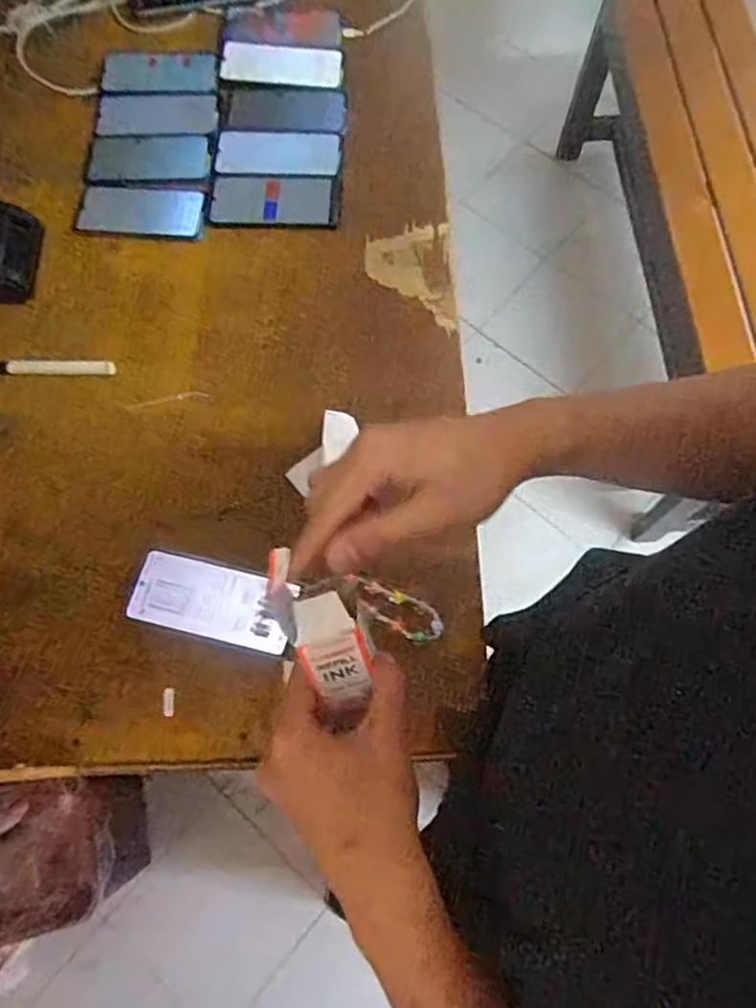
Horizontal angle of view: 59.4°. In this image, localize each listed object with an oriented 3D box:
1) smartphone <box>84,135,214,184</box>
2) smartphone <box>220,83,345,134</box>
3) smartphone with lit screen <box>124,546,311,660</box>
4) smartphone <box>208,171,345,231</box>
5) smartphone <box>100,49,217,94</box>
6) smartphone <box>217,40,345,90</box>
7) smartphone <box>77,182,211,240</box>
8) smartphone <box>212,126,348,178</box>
[{"bbox_3d":[-0.297,-0.453,0.867,0.161,0.013,0.086,3,71,2],"label":"smartphone"},{"bbox_3d":[-0.126,-0.532,0.889,0.167,0.011,0.082,3,71,2],"label":"smartphone"},{"bbox_3d":[-0.158,0.097,0.652,0.163,0.007,0.072,14,70,3],"label":"smartphone with lit screen"},{"bbox_3d":[-0.132,-0.383,0.838,0.162,0.010,0.086,1,71,1],"label":"smartphone"},{"bbox_3d":[-0.304,-0.603,0.921,0.166,0.010,0.079,6,71,3],"label":"smartphone"},{"bbox_3d":[-0.135,-0.610,0.914,0.172,0.007,0.081,2,71,2],"label":"smartphone"},{"bbox_3d":[-0.297,-0.371,0.835,0.158,0.007,0.079,5,71,3],"label":"smartphone"},{"bbox_3d":[-0.130,-0.459,0.862,0.163,0.004,0.082,4,71,2],"label":"smartphone"}]

